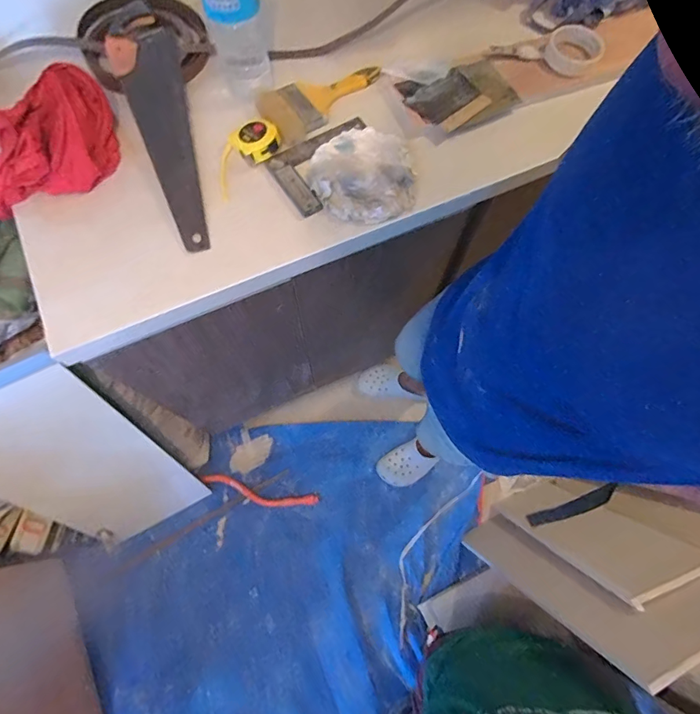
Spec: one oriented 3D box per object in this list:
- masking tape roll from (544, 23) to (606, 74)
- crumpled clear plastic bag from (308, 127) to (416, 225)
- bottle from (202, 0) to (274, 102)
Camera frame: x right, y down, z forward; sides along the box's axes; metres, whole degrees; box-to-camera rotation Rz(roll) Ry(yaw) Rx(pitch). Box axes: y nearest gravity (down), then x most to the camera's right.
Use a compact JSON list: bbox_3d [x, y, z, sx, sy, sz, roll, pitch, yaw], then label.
[{"bbox_3d":[0.399,-0.551,0.765,0.093,0.029,0.103,28,72,8],"label":"masking tape roll"},{"bbox_3d":[0.020,-0.293,0.679,0.163,0.017,0.178,-9,71,-5],"label":"crumpled clear plastic bag"},{"bbox_3d":[-0.165,-0.511,0.631,0.093,0.227,0.088,-15,72,-7],"label":"bottle"}]

